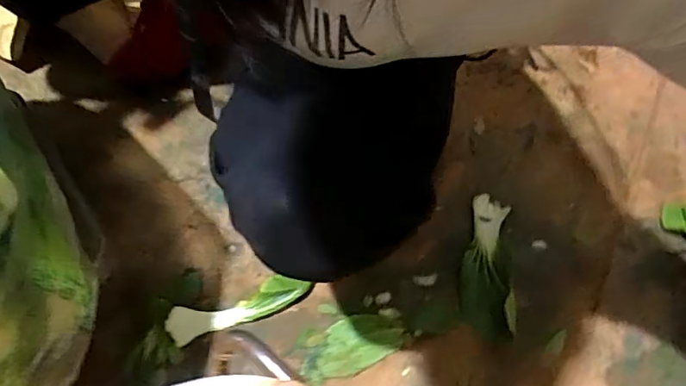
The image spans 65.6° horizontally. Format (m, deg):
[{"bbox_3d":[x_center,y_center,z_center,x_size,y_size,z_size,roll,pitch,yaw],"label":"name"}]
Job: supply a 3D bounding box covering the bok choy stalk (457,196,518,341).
[{"bbox_3d":[0.159,0.078,0.595,0.055,0.019,0.163,5,57,4],"label":"bok choy stalk"}]

